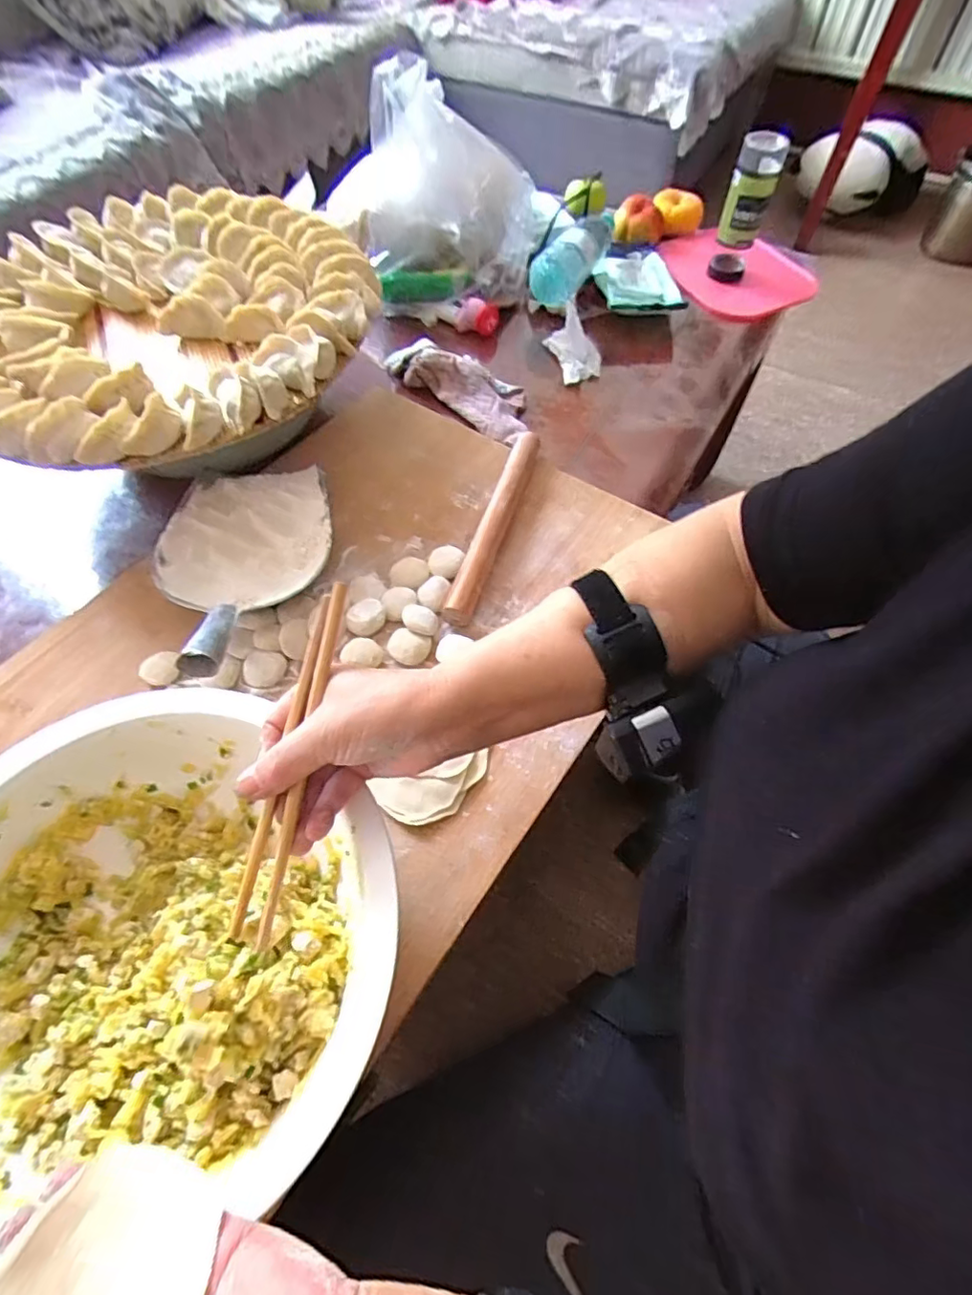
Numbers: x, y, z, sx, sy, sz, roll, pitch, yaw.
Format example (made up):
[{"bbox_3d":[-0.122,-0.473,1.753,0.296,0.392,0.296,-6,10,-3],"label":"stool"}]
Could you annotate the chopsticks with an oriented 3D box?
[{"bbox_3d":[-0.105,0.059,0.317,0.021,0.007,0.193,11,83,5],"label":"chopsticks"}]

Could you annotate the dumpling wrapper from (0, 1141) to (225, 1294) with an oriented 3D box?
[{"bbox_3d":[-0.143,0.236,0.217,0.070,0.005,0.075,35,37,-14],"label":"dumpling wrapper"}]

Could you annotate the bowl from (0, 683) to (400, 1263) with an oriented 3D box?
[{"bbox_3d":[-0.195,0.170,0.352,0.269,0.111,0.256,0,59,-1],"label":"bowl"}]

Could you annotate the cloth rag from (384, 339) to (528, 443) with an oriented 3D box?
[{"bbox_3d":[-0.034,-0.338,0.745,0.193,0.069,0.041,28,61,-3],"label":"cloth rag"}]

